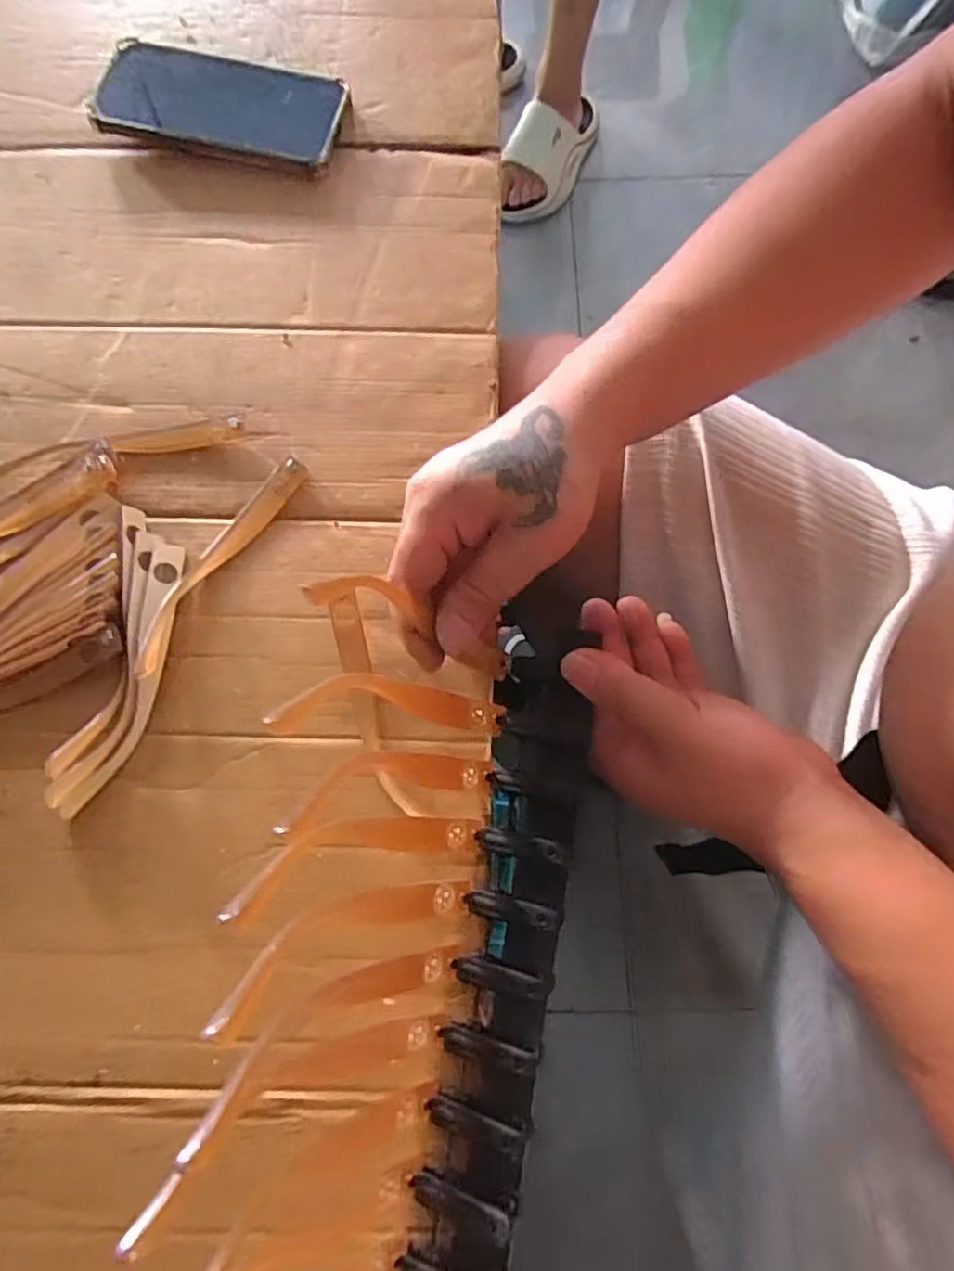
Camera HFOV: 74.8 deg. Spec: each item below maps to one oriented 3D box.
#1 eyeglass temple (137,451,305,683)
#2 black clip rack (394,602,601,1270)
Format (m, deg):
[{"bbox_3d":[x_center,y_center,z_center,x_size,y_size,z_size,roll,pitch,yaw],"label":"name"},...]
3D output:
[{"bbox_3d":[-0.139,-0.043,0.335,0.022,0.016,0.140,28,76,7],"label":"eyeglass temple"},{"bbox_3d":[-0.012,0.265,0.244,0.046,0.029,0.571,11,75,2],"label":"black clip rack"}]

